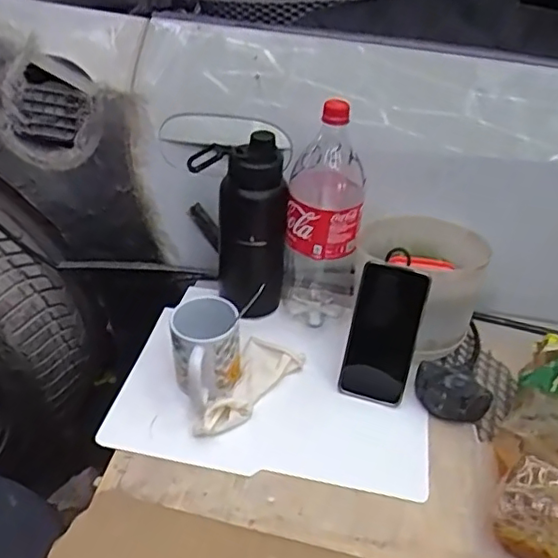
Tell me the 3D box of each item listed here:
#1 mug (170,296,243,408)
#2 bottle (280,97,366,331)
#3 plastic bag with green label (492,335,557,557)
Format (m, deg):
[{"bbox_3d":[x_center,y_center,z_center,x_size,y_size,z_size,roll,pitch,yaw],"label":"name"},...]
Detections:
[{"bbox_3d":[-0.085,0.080,0.712,0.079,0.085,0.113,1,37,-7],"label":"mug"},{"bbox_3d":[0.060,-0.073,0.776,0.101,0.290,0.107,10,37,5],"label":"bottle"},{"bbox_3d":[0.300,0.166,0.662,0.099,0.073,0.296,18,38,15],"label":"plastic bag with green label"}]

